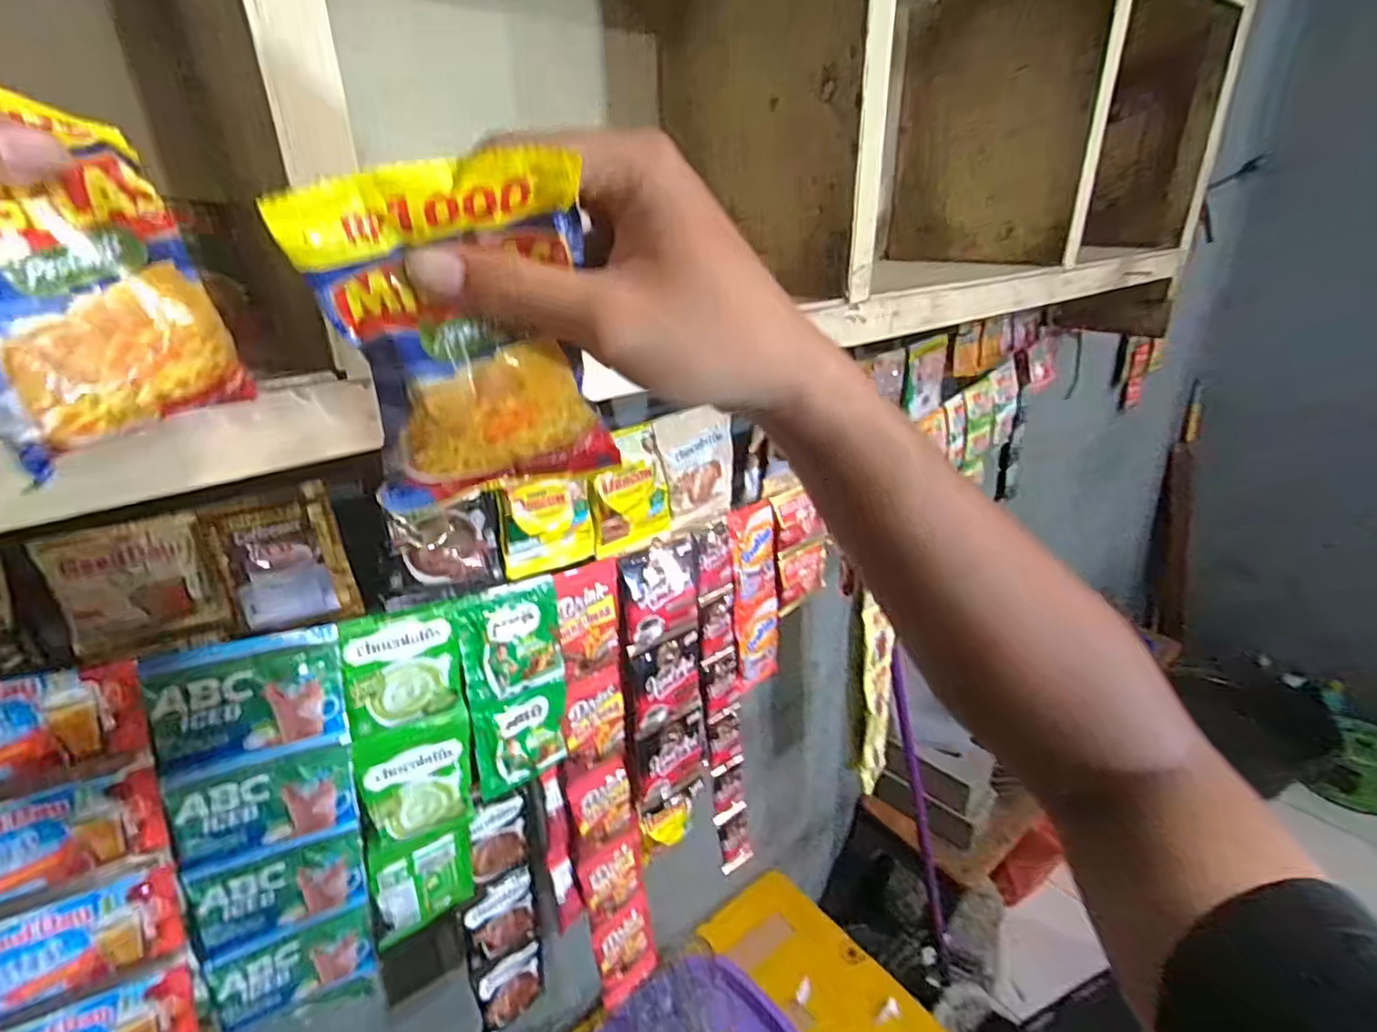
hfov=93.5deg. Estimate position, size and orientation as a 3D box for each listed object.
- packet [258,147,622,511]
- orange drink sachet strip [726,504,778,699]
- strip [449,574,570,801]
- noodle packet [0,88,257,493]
[{"bbox_3d":[-0.073,-0.057,0.223,0.086,0.113,0.037,-11,26,-18],"label":"packet"},{"bbox_3d":[0.080,0.099,0.781,0.024,0.238,0.067,21,34,40],"label":"orange drink sachet strip"},{"bbox_3d":[-0.157,0.160,0.600,0.091,0.203,0.010,-13,21,-34],"label":"strip"},{"bbox_3d":[-0.199,-0.079,0.213,0.021,0.102,0.074,8,27,21],"label":"noodle packet"}]

